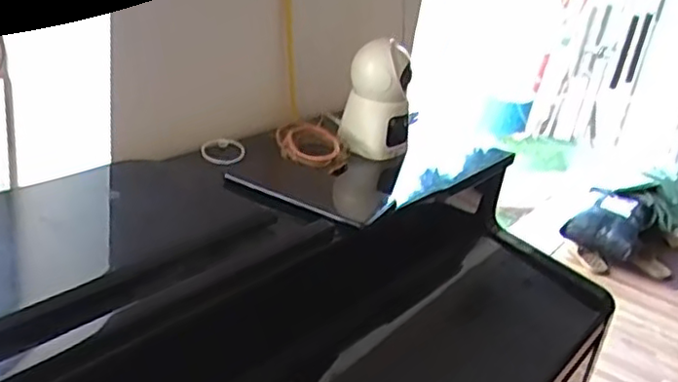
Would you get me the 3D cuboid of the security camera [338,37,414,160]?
[{"bbox_3d":[0.047,-0.107,0.785,0.077,0.121,0.062,8,24,-2],"label":"security camera"}]

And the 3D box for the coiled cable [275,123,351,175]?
[{"bbox_3d":[-0.029,-0.048,0.754,0.078,0.032,0.063,14,25,11],"label":"coiled cable"}]

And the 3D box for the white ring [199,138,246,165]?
[{"bbox_3d":[-0.126,-0.044,0.742,0.047,0.011,0.055,5,24,-9],"label":"white ring"}]

